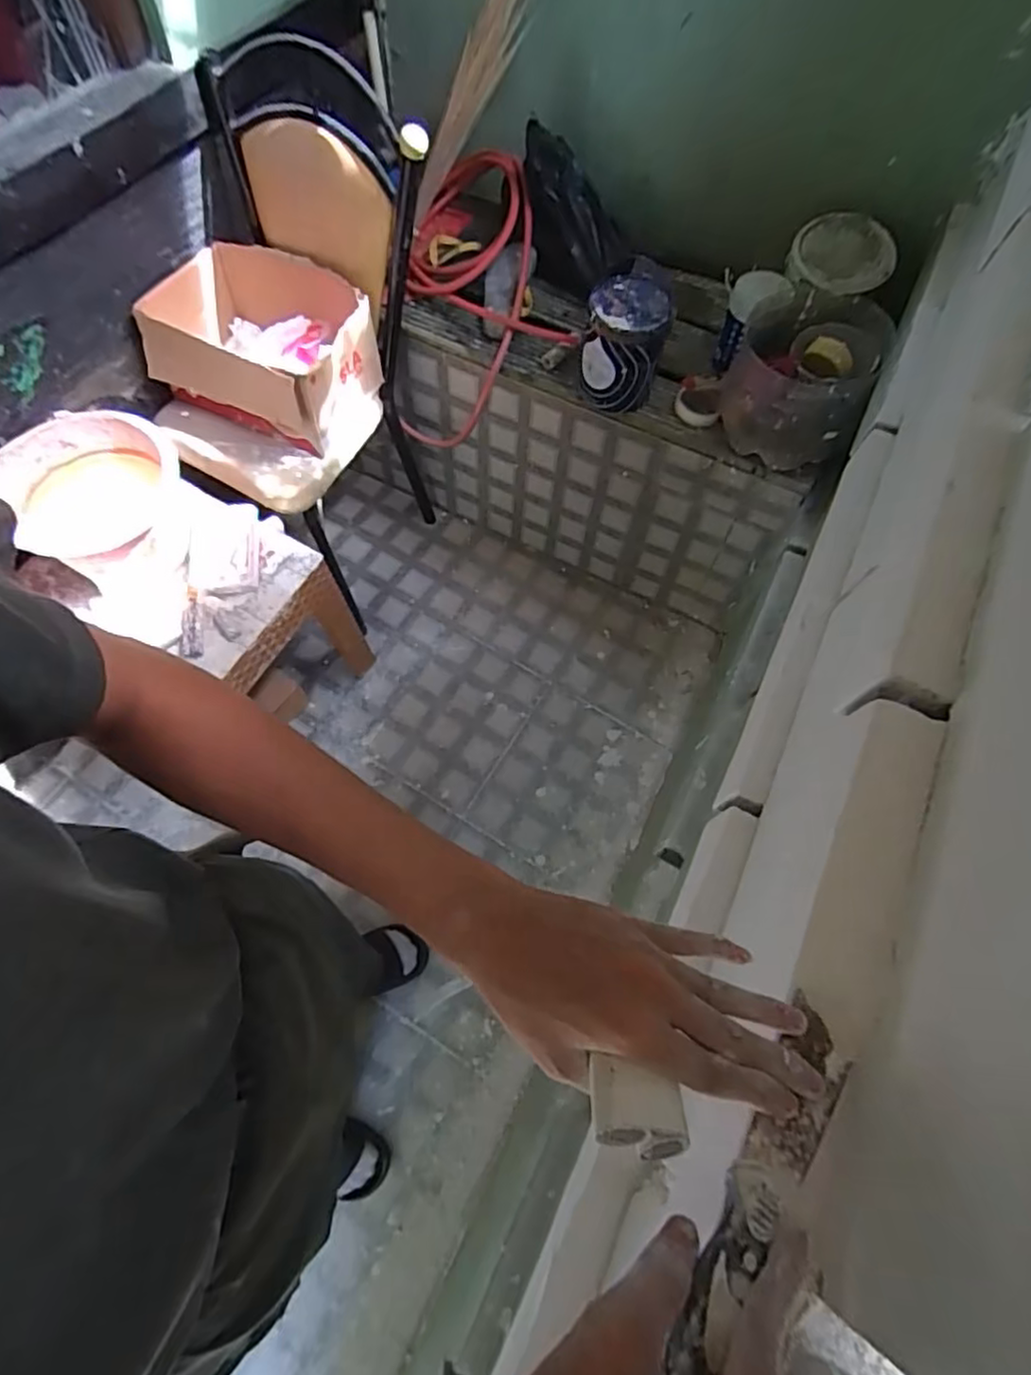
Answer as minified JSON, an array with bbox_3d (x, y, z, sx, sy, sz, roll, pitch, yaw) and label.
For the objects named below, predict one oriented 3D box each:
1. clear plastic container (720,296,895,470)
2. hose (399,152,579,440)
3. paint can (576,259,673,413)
[{"bbox_3d":[0.489,-0.524,1.159,0.219,0.178,0.171,18,66,5],"label":"clear plastic container"},{"bbox_3d":[-0.051,-0.853,1.446,0.358,0.400,0.465,7,65,0],"label":"hose"},{"bbox_3d":[0.202,-0.647,1.225,0.146,0.186,0.142,1,65,-3],"label":"paint can"}]

